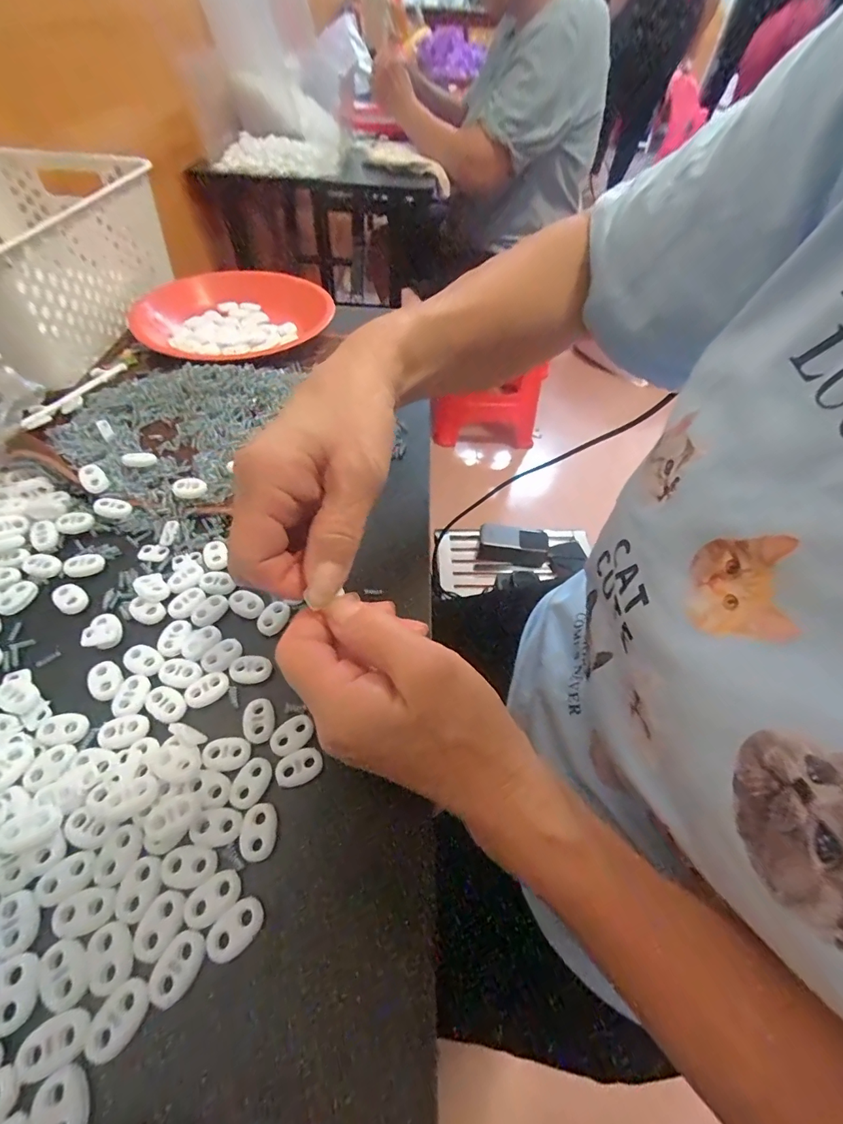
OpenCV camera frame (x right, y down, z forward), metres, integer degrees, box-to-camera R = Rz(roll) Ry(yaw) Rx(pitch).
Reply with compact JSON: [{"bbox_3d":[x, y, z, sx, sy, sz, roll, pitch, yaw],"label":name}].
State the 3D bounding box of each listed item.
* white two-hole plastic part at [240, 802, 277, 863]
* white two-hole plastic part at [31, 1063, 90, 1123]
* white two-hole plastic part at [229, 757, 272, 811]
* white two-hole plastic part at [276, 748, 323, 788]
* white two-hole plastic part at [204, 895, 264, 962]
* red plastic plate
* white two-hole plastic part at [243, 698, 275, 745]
[{"bbox_3d":[-0.074,0.121,0.198,0.015,0.004,0.022,-4,53,-6],"label":"white two-hole plastic part"},{"bbox_3d":[-0.121,0.185,0.147,0.016,0.004,0.021,-23,57,-19],"label":"white two-hole plastic part"},{"bbox_3d":[-0.082,0.105,0.210,0.016,0.004,0.022,27,56,18],"label":"white two-hole plastic part"},{"bbox_3d":[-0.060,0.100,0.215,0.022,0.004,0.015,-22,56,-18],"label":"white two-hole plastic part"},{"bbox_3d":[-0.076,0.149,0.178,0.022,0.004,0.015,-35,61,-25],"label":"white two-hole plastic part"},{"bbox_3d":[-0.195,-0.260,0.454,0.184,0.026,0.182,2,53,-2],"label":"red plastic plate"},{"bbox_3d":[-0.085,0.081,0.228,0.015,0.004,0.023,-8,53,-8],"label":"white two-hole plastic part"}]

